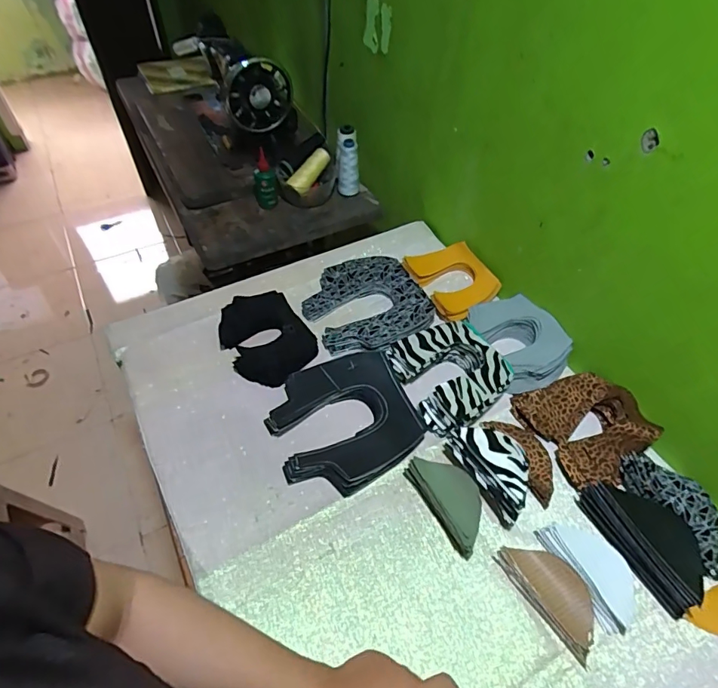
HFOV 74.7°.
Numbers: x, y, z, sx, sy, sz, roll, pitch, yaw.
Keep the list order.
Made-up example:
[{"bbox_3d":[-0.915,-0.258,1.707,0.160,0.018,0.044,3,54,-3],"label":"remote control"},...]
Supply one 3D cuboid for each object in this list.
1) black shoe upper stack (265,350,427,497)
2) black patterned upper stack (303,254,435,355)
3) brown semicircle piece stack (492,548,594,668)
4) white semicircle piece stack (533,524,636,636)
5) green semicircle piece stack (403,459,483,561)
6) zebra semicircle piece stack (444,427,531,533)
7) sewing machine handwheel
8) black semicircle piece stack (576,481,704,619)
[{"bbox_3d":[-0.023,0.100,0.641,0.191,0.029,0.189,-15,53,-14],"label":"black shoe upper stack"},{"bbox_3d":[0.013,-0.064,0.785,0.194,0.029,0.189,-13,53,-12],"label":"black patterned upper stack"},{"bbox_3d":[0.218,0.272,0.523,0.061,0.017,0.122,-28,57,-22],"label":"brown semicircle piece stack"},{"bbox_3d":[0.269,0.254,0.536,0.066,0.018,0.118,-23,55,-19],"label":"white semicircle piece stack"},{"bbox_3d":[0.110,0.187,0.572,0.056,0.045,0.125,-24,56,-20],"label":"green semicircle piece stack"},{"bbox_3d":[0.169,0.151,0.583,0.060,0.061,0.124,-25,56,-20],"label":"zebra semicircle piece stack"},{"bbox_3d":[-0.193,-0.483,0.928,0.133,0.133,0.049,-22,59,-13],"label":"sewing machine handwheel"},{"bbox_3d":[0.341,0.219,0.545,0.089,0.034,0.144,-22,55,-18],"label":"black semicircle piece stack"}]

